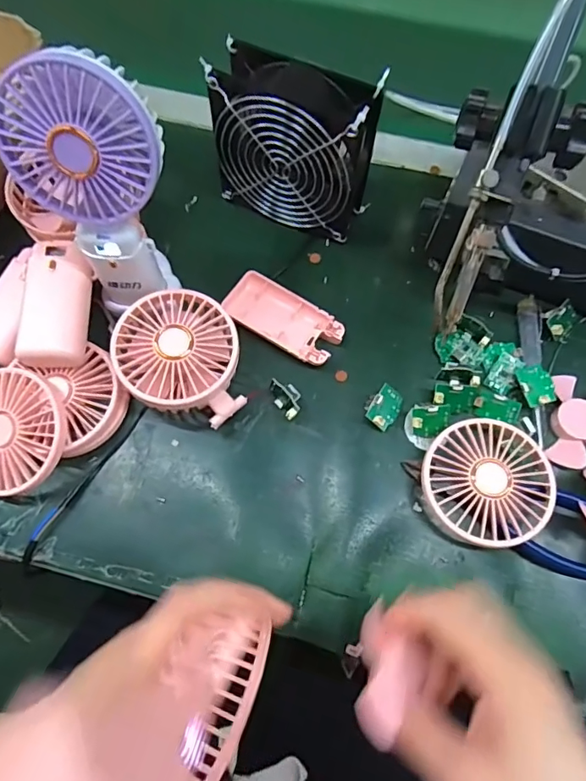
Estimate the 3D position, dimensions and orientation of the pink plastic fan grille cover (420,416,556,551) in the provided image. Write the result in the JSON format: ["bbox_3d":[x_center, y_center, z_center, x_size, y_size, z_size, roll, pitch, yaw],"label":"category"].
[{"bbox_3d":[0.136,0.064,0.346,0.085,0.022,0.086,16,72,6],"label":"pink plastic fan grille cover"}]

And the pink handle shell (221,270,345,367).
[{"bbox_3d":[-0.007,-0.058,0.400,0.096,0.013,0.045,32,75,11],"label":"pink handle shell"}]

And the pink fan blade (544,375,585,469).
[{"bbox_3d":[0.221,0.024,0.365,0.050,0.013,0.071,14,72,6],"label":"pink fan blade"}]

